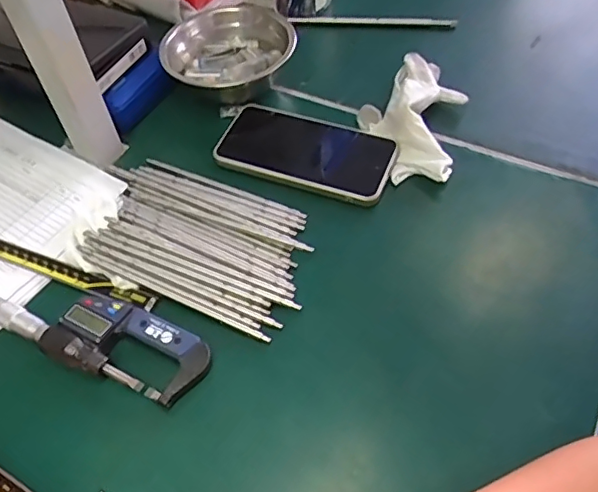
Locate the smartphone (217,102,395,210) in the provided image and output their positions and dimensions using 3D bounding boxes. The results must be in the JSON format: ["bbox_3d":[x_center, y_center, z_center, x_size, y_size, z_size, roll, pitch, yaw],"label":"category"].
[{"bbox_3d":[0.007,-0.088,0.502,0.154,0.014,0.081,17,58,18],"label":"smartphone"}]

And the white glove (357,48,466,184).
[{"bbox_3d":[0.106,-0.126,0.525,0.094,0.038,0.159,12,53,13],"label":"white glove"}]

